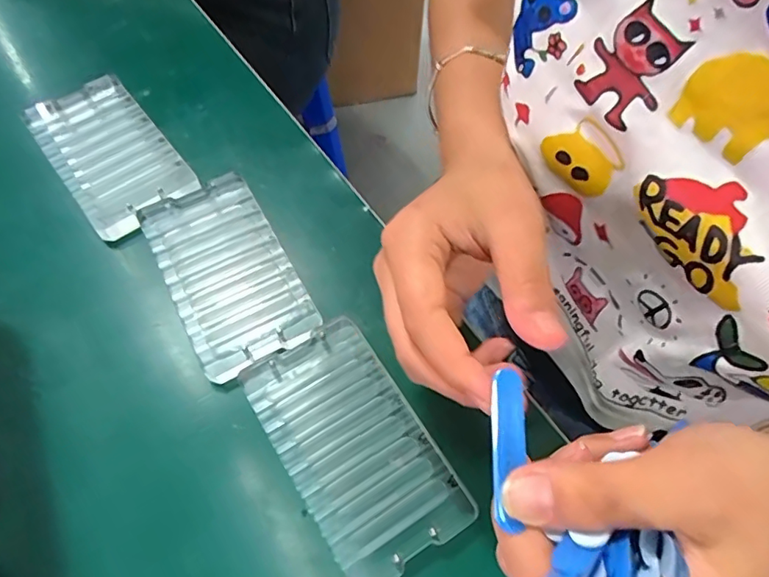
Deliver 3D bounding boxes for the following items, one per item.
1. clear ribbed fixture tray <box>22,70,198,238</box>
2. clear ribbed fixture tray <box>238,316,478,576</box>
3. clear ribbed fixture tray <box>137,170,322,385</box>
[{"bbox_3d":[-0.179,-0.090,0.343,0.066,0.011,0.122,-35,68,-18],"label":"clear ribbed fixture tray"},{"bbox_3d":[-0.016,0.076,0.262,0.067,0.012,0.121,-29,67,-16],"label":"clear ribbed fixture tray"},{"bbox_3d":[-0.092,-0.012,0.306,0.066,0.012,0.123,-27,65,-14],"label":"clear ribbed fixture tray"}]

